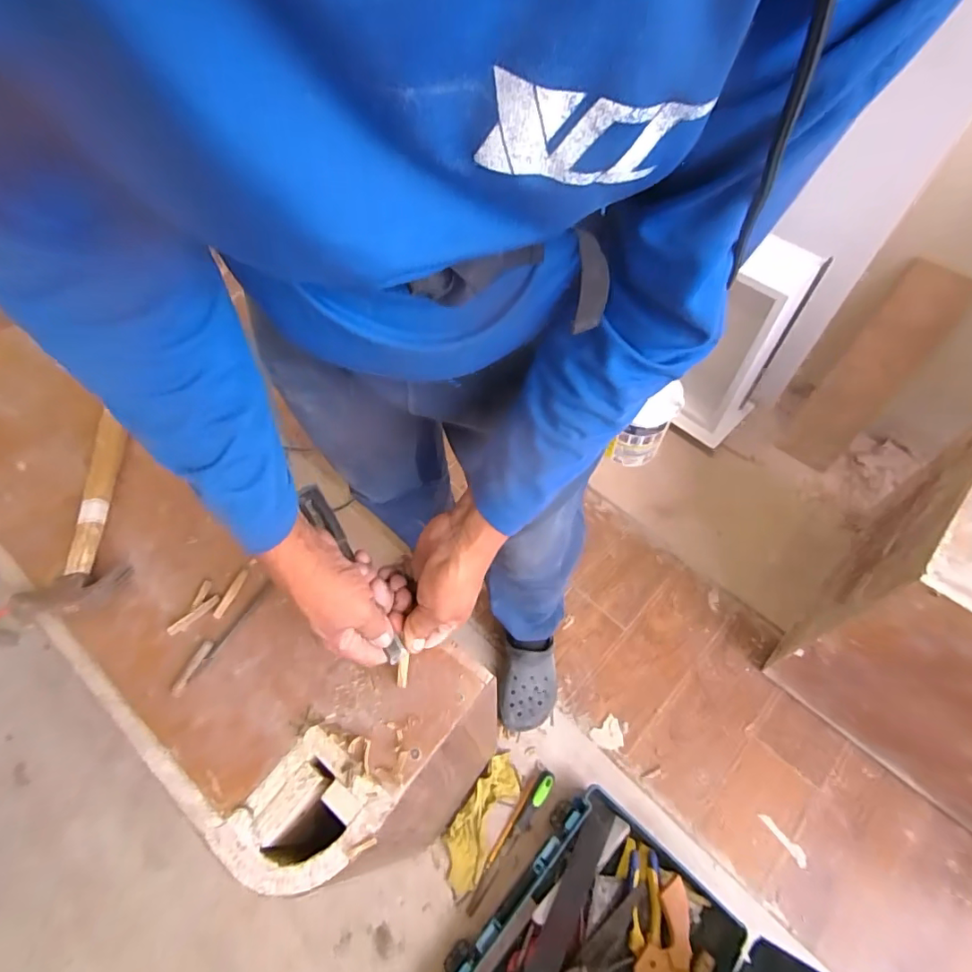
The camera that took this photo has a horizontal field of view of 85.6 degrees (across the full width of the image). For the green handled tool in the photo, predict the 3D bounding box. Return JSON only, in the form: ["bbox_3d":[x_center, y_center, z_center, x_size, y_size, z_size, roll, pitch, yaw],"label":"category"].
[{"bbox_3d":[0.048,0.630,0.933,0.028,0.021,0.252,32,63,18],"label":"green handled tool"}]

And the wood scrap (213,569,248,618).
[{"bbox_3d":[-0.263,0.111,0.542,0.010,0.004,0.054,17,59,9],"label":"wood scrap"}]

